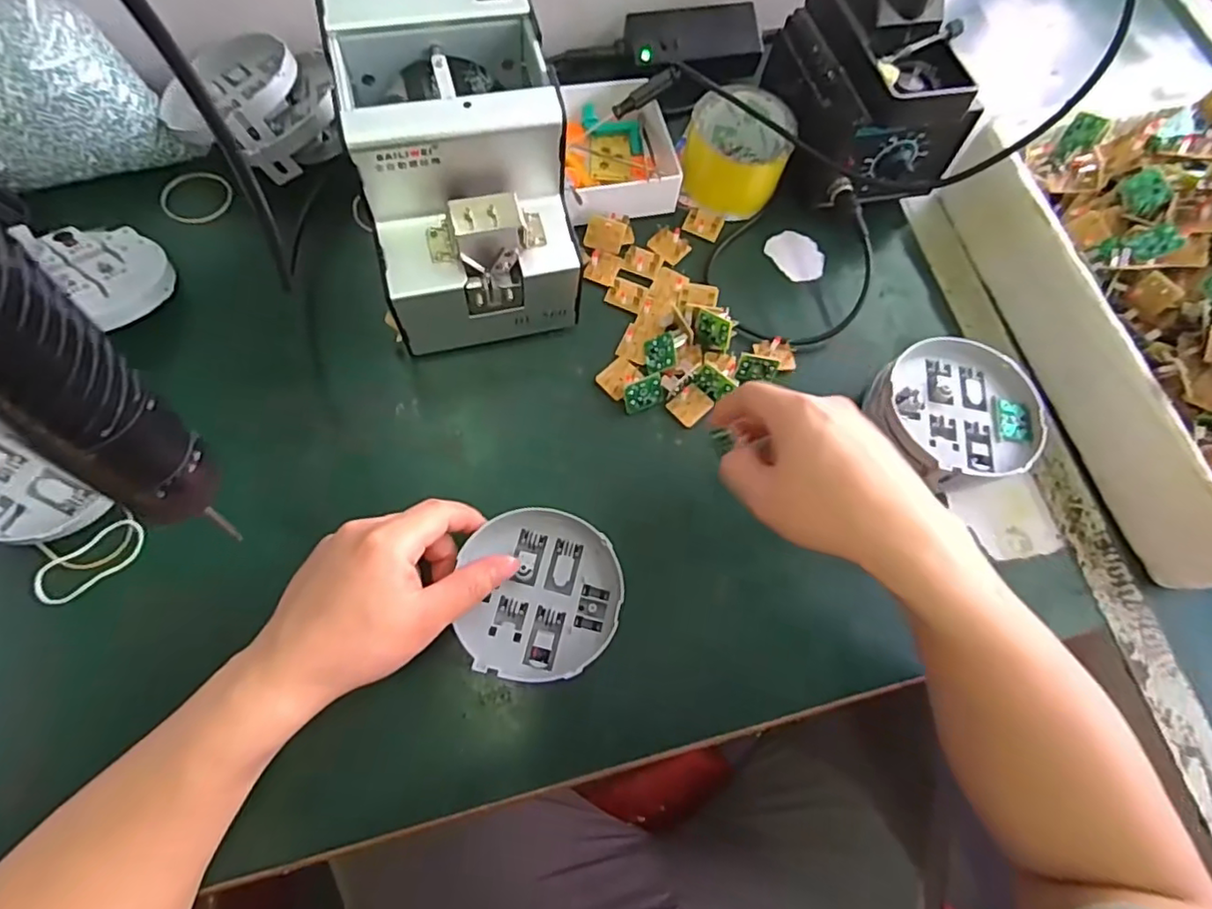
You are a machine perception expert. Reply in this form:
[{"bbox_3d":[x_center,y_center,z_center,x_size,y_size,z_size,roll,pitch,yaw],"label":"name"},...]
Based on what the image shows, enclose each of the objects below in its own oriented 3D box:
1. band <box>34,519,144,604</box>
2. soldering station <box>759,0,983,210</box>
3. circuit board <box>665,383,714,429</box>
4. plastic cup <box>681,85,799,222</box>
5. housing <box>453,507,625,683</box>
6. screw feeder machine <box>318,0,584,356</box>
[{"bbox_3d":[-0.312,0.065,0.369,0.063,0.006,0.026,-38,92,-20],"label":"band"},{"bbox_3d":[0.203,-0.296,0.472,0.118,0.149,0.154,-11,72,-9],"label":"soldering station"},{"bbox_3d":[0.062,-0.037,0.445,0.029,0.005,0.024,-44,84,-7],"label":"circuit board"},{"bbox_3d":[0.107,-0.248,0.501,0.084,0.053,0.092,27,67,3],"label":"plastic cup"},{"bbox_3d":[-0.039,0.085,0.380,0.095,0.021,0.102,1,70,-1],"label":"housing"},{"bbox_3d":[-0.096,-0.181,0.407,0.131,0.146,0.170,-9,70,-11],"label":"screw feeder machine"}]

